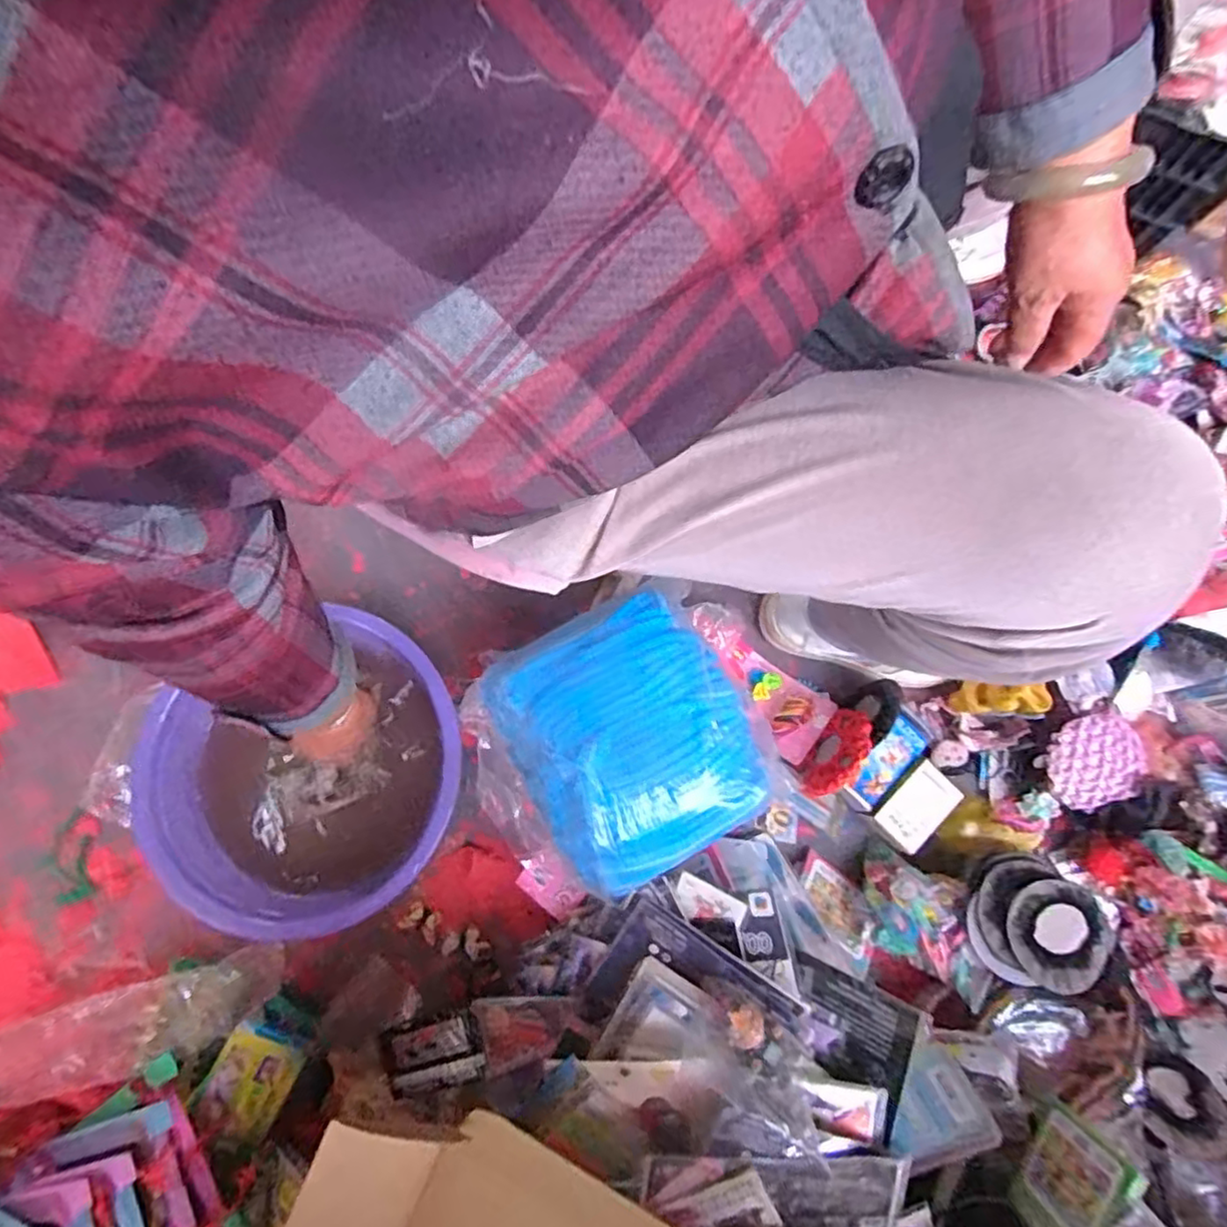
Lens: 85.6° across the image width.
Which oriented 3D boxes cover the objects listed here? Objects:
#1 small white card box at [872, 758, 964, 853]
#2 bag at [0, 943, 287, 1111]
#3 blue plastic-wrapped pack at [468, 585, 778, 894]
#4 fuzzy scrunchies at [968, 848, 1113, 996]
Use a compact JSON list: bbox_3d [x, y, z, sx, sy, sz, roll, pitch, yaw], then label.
[{"bbox_3d":[0.297,0.188,0.648,0.081,0.012,0.049,-43,63,-6],"label":"small white card box"},{"bbox_3d":[-0.454,0.382,0.607,0.300,0.033,0.074,-18,59,2],"label":"bag"},{"bbox_3d":[-0.005,0.114,0.573,0.240,0.078,0.225,-32,80,-6],"label":"blue plastic-wrapped pack"},{"bbox_3d":[0.391,0.283,0.615,0.125,0.046,0.109,10,79,3],"label":"fuzzy scrunchies"}]

